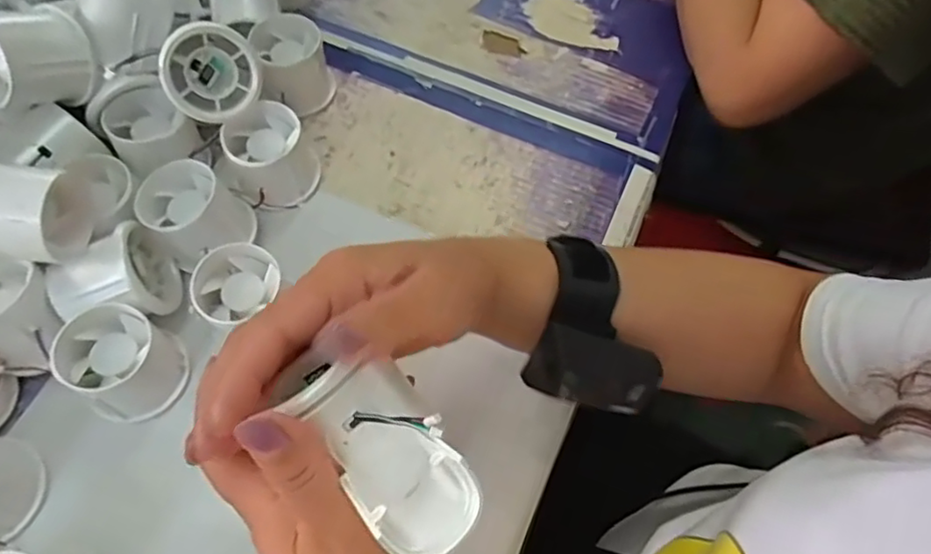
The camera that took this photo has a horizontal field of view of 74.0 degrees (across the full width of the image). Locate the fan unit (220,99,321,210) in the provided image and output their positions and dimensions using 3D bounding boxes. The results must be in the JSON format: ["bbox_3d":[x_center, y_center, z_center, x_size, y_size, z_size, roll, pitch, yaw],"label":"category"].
[{"bbox_3d":[-0.129,-0.080,0.418,0.054,0.054,0.052,1,62,-2],"label":"fan unit"}]

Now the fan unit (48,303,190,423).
[{"bbox_3d":[-0.194,0.049,0.353,0.055,0.046,0.055,33,66,14],"label":"fan unit"}]

